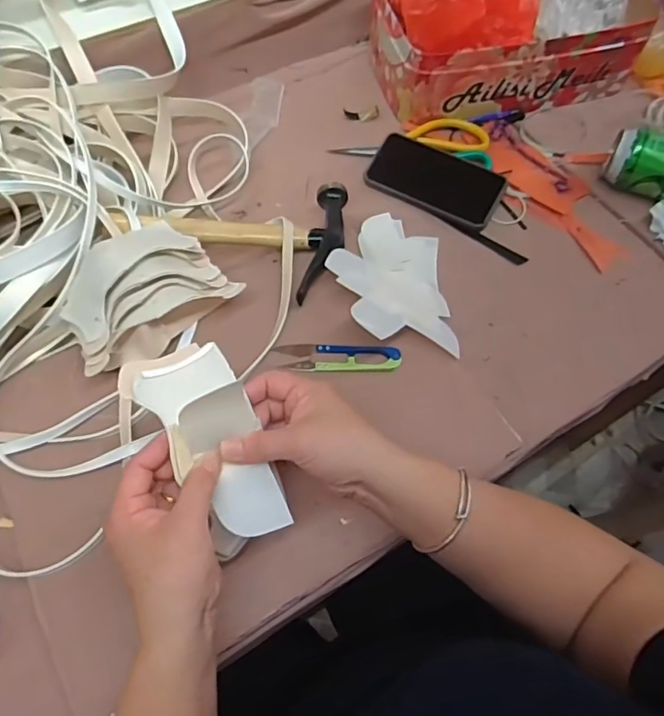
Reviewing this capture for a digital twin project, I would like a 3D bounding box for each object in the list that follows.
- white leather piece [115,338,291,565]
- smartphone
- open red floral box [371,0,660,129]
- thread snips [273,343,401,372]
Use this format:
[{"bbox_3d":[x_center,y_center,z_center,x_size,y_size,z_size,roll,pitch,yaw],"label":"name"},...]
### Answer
[{"bbox_3d":[-0.078,0.061,0.359,0.065,0.040,0.145,-27,95,-14],"label":"white leather piece"},{"bbox_3d":[0.120,-0.209,0.627,0.155,0.008,0.073,28,88,11],"label":"smartphone"},{"bbox_3d":[0.221,-0.407,0.684,0.320,0.094,0.166,-9,65,-6],"label":"open red floral box"},{"bbox_3d":[0.007,-0.001,0.503,0.114,0.010,0.027,0,64,-2],"label":"thread snips"}]

